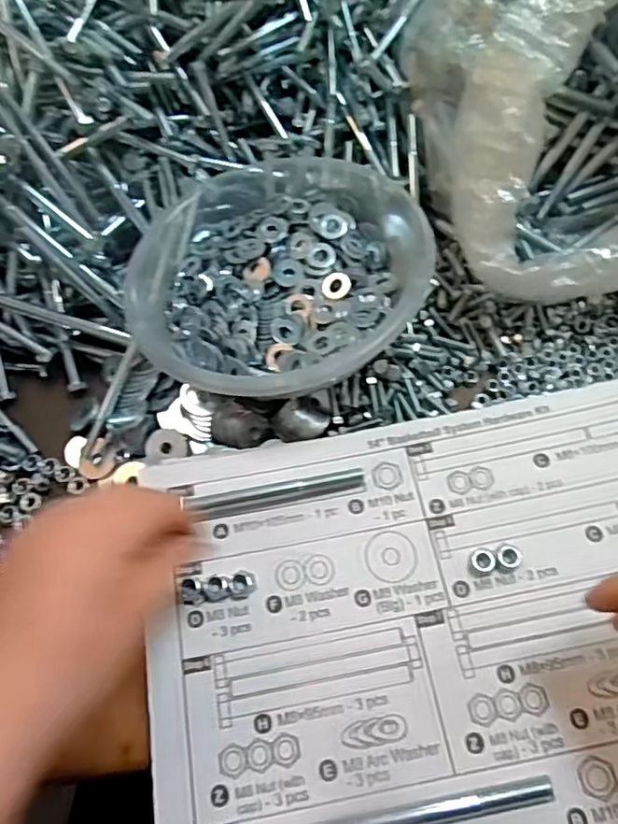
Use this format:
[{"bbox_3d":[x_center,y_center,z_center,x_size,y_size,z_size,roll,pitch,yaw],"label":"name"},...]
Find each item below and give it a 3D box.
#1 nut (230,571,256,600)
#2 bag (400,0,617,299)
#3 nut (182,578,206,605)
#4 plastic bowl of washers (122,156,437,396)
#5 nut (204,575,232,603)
[{"bbox_3d":[-0.036,0.094,0.333,0.014,0.004,0.015,-10,62,0],"label":"nut"},{"bbox_3d":[0.175,-0.199,0.390,0.194,0.150,0.219,-5,62,1],"label":"bag"},{"bbox_3d":[-0.063,0.097,0.330,0.013,0.005,0.014,-2,62,4],"label":"nut"},{"bbox_3d":[-0.025,-0.100,0.407,0.190,0.062,0.188,-2,62,4],"label":"plastic bowl of washers"},{"bbox_3d":[-0.049,0.096,0.331,0.014,0.005,0.014,-2,62,4],"label":"nut"}]

